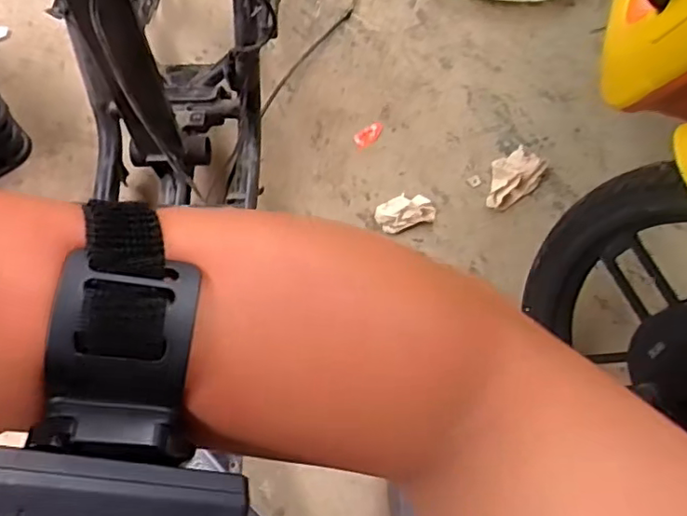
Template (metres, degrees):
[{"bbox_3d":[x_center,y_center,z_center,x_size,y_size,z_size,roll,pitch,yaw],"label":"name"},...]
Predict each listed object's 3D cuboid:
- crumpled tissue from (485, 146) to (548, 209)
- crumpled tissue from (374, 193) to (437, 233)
[{"bbox_3d":[0.237,-0.112,0.843,0.069,0.039,0.098,40,70,18],"label":"crumpled tissue"},{"bbox_3d":[0.086,-0.066,0.834,0.082,0.029,0.049,-14,64,-7],"label":"crumpled tissue"}]

